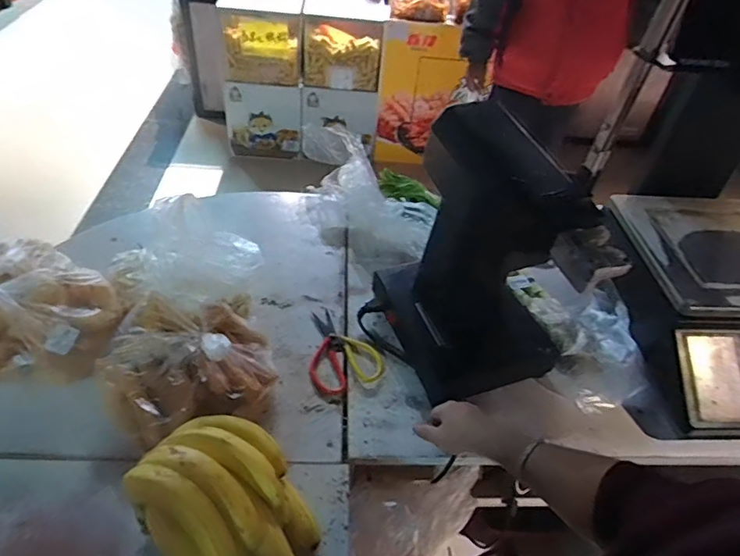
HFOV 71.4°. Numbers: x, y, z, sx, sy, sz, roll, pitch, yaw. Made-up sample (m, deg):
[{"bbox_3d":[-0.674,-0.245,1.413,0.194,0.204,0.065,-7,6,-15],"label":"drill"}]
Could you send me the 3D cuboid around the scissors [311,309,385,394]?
[{"bbox_3d":[-0.056,0.119,0.868,0.120,0.009,0.165,-16,49,-22],"label":"scissors"}]

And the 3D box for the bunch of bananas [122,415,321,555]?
[{"bbox_3d":[-0.162,0.263,0.605,0.175,0.114,0.240,-32,57,-33],"label":"bunch of bananas"}]

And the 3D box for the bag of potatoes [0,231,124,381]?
[{"bbox_3d":[-0.513,0.038,0.769,0.254,0.143,0.208,9,44,2],"label":"bag of potatoes"}]

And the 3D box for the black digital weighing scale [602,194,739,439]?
[{"bbox_3d":[0.614,0.046,0.887,0.361,0.163,0.438,4,44,-3],"label":"black digital weighing scale"}]

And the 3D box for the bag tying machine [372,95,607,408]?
[{"bbox_3d":[0.168,-0.033,0.757,0.203,0.365,0.259,-13,48,-19],"label":"bag tying machine"}]

